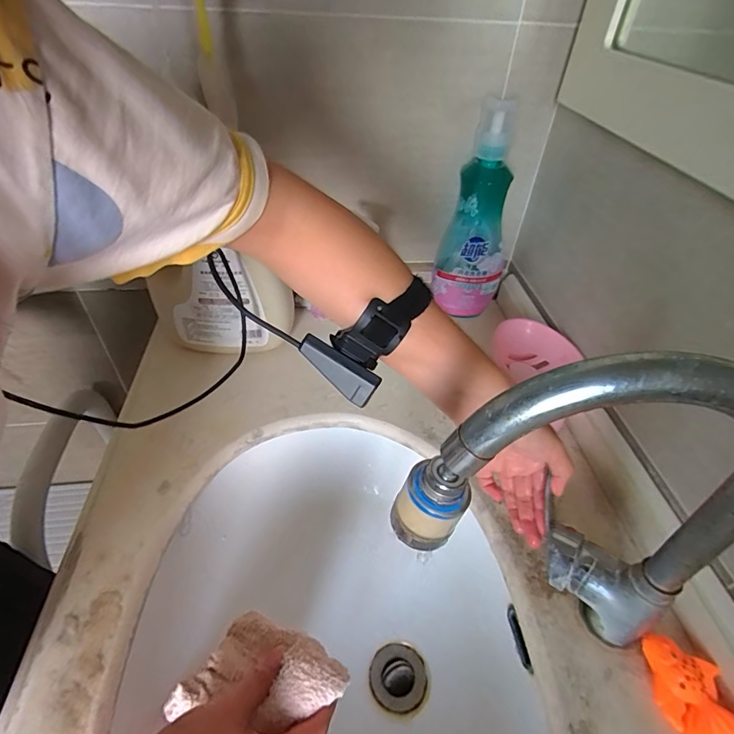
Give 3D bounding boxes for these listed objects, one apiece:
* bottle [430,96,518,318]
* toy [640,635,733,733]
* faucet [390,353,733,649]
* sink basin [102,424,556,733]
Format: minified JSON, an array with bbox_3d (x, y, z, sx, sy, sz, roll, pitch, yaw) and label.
[{"bbox_3d":[0.156,-0.202,0.603,0.095,0.285,0.060,13,44,10],"label":"bottle"},{"bbox_3d":[0.244,0.244,0.324,0.051,0.024,0.071,-3,43,-7],"label":"toy"},{"bbox_3d":[0.119,0.095,0.286,0.196,0.289,0.064,4,43,2],"label":"faucet"},{"bbox_3d":[-0.014,0.287,0.403,0.308,0.145,0.471,1,43,-2],"label":"sink basin"}]

